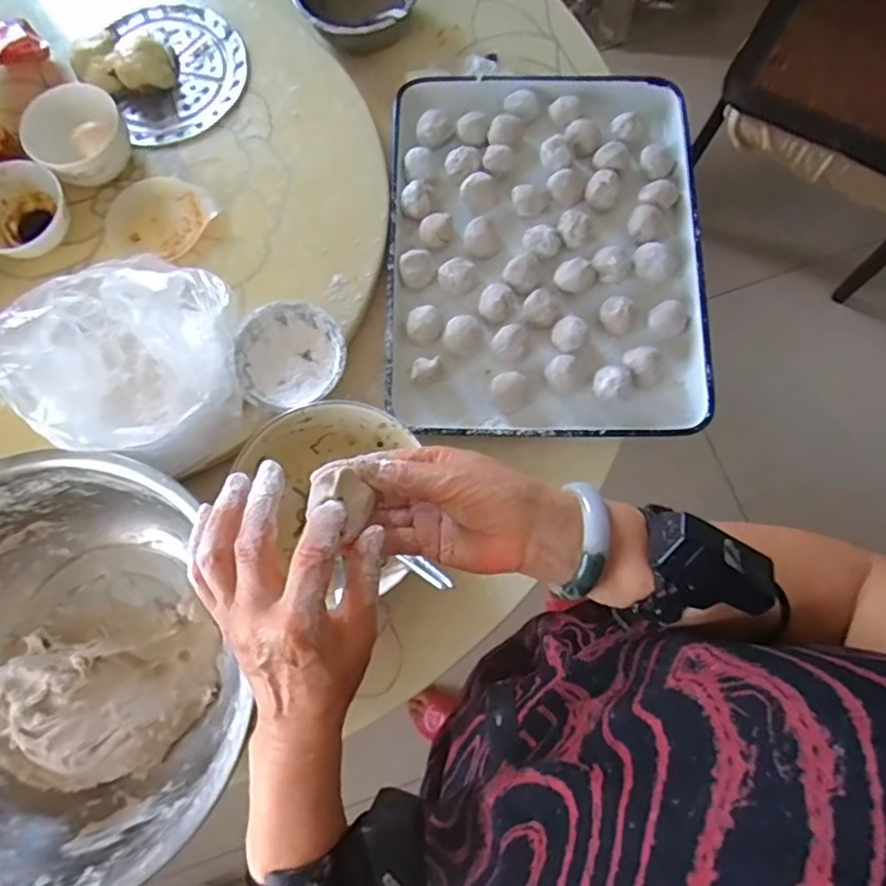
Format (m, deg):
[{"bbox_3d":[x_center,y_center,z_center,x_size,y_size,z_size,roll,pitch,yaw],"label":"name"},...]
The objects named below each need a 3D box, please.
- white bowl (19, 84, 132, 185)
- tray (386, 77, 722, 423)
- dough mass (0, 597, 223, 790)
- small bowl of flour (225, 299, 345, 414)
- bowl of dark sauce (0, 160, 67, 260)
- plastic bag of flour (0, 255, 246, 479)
[{"bbox_3d":[-0.414,-0.348,0.681,0.105,0.067,0.088,-40,79,-8],"label":"white bowl"},{"bbox_3d":[0.122,-0.246,0.712,0.358,0.051,0.465,0,77,1],"label":"tray"},{"bbox_3d":[-0.335,0.255,0.584,0.195,0.090,0.146,-12,77,-2],"label":"dough mass"},{"bbox_3d":[-0.164,-0.094,0.637,0.112,0.046,0.109,0,77,1],"label":"small bowl of flour"},{"bbox_3d":[-0.484,-0.263,0.678,0.112,0.048,0.117,0,77,1],"label":"bowl of dark sauce"},{"bbox_3d":[-0.299,-0.077,0.580,0.195,0.143,0.182,10,77,3],"label":"plastic bag of flour"}]

